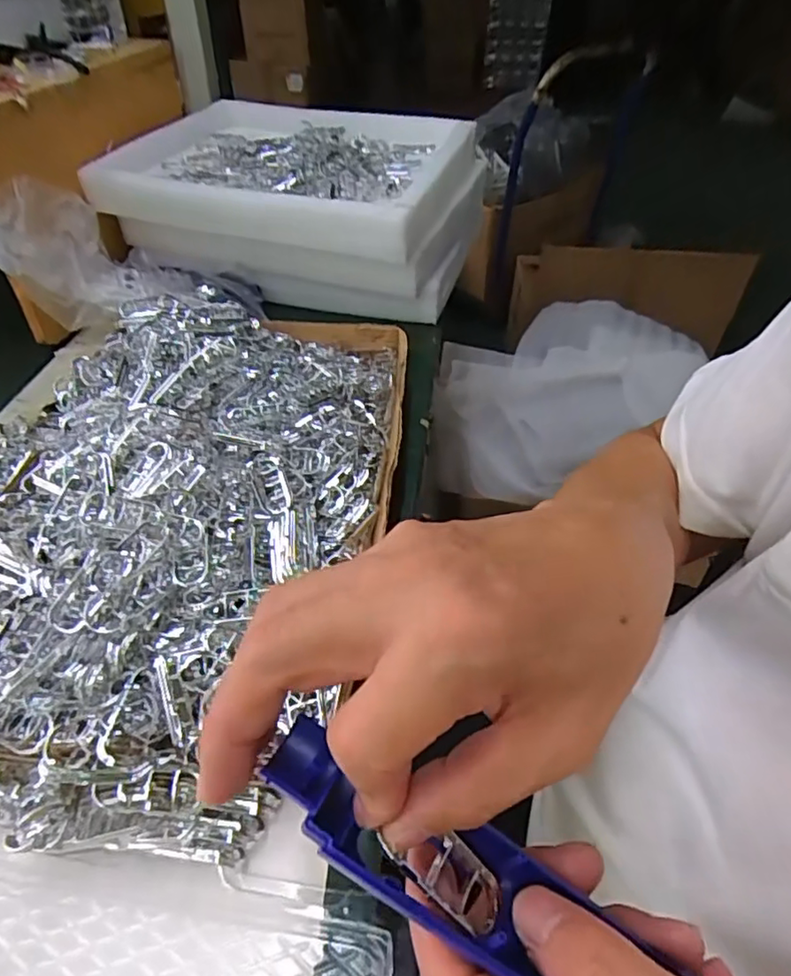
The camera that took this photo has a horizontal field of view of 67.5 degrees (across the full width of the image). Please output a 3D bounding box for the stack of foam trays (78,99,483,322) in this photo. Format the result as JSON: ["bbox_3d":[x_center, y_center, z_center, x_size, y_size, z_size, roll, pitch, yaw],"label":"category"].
[{"bbox_3d":[-0.107,-0.341,0.724,0.384,0.138,0.287,13,46,12],"label":"stack of foam trays"}]

